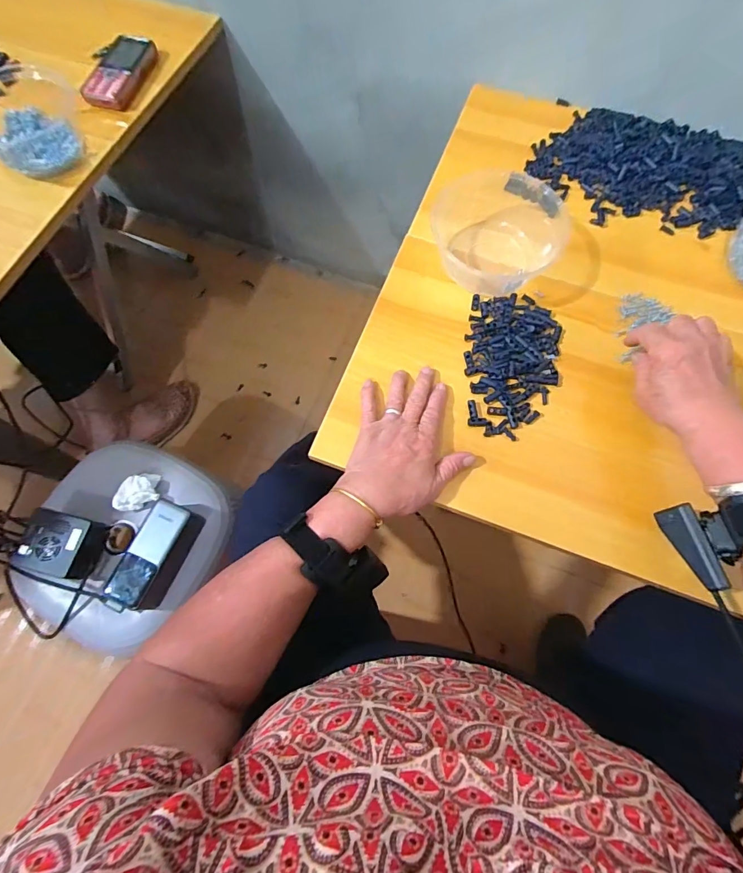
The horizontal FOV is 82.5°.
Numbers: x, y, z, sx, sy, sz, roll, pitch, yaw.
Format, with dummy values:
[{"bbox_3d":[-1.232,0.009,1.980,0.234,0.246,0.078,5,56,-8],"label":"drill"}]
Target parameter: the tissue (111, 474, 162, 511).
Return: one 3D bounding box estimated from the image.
[{"bbox_3d":[-0.324,0.075,0.579,0.060,0.035,0.046,-23,72,-8],"label":"tissue"}]

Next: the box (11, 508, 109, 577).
[{"bbox_3d":[-0.399,0.138,0.547,0.077,0.050,0.076,12,71,4],"label":"box"}]

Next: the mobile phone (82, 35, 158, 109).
[{"bbox_3d":[-0.342,-0.503,0.581,0.056,0.020,0.145,11,71,3],"label":"mobile phone"}]

